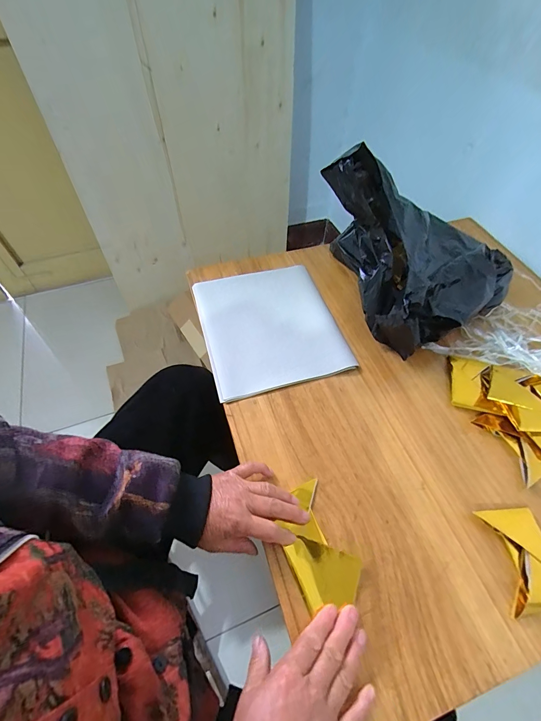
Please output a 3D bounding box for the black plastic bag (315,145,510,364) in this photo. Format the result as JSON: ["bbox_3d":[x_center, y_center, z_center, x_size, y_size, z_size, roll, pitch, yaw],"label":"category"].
[{"bbox_3d":[0.264,-0.208,0.566,0.292,0.175,0.320,-17,58,-13],"label":"black plastic bag"}]

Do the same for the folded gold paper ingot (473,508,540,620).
[{"bbox_3d":[0.287,0.223,0.371,0.071,0.012,0.100,-2,56,-3],"label":"folded gold paper ingot"}]

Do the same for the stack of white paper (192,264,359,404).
[{"bbox_3d":[0.000,-0.064,0.559,0.221,0.015,0.245,-14,58,-11],"label":"stack of white paper"}]

